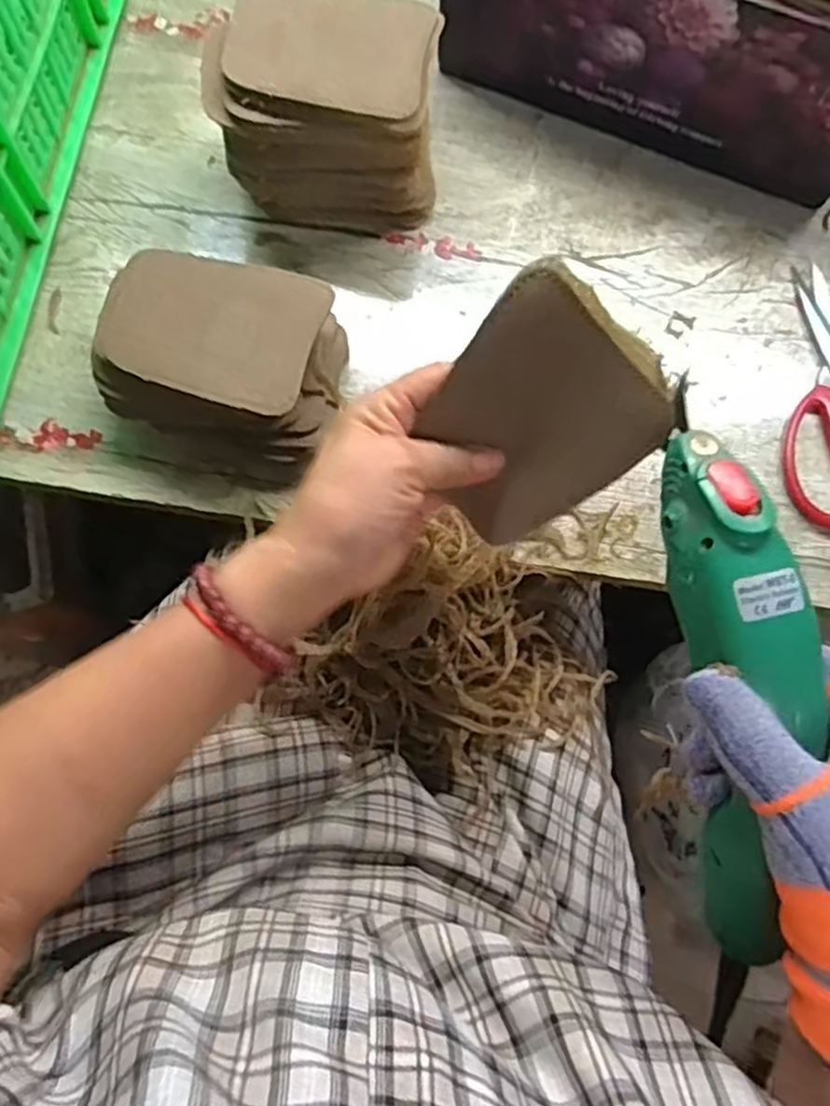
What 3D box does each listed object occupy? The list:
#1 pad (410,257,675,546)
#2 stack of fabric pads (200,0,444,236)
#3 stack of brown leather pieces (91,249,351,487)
[{"bbox_3d":[0.051,-0.057,0.336,0.087,0.116,0.011,45,40,2],"label":"pad"},{"bbox_3d":[-0.058,-0.283,0.490,0.144,0.098,0.102,8,74,1],"label":"stack of fabric pads"},{"bbox_3d":[-0.114,-0.112,0.449,0.138,0.070,0.104,13,74,2],"label":"stack of brown leather pieces"}]

